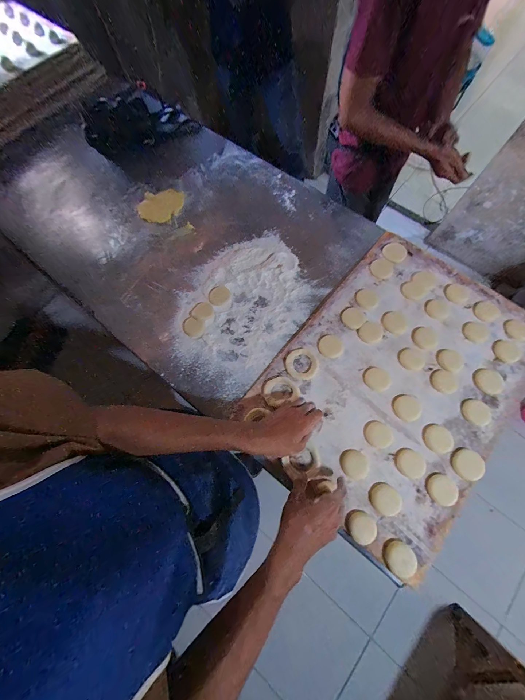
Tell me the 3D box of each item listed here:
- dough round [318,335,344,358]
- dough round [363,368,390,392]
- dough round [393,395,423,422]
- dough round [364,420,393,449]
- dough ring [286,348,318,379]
[{"bbox_3d":[0.144,-0.008,0.540,0.051,0.004,0.050,0,72,1],"label":"dough round"},{"bbox_3d":[0.230,0.058,0.514,0.051,0.004,0.047,0,72,1],"label":"dough round"},{"bbox_3d":[0.280,0.112,0.495,0.052,0.006,0.046,-25,73,-6],"label":"dough round"},{"bbox_3d":[0.216,0.159,0.481,0.050,0.004,0.046,0,72,1],"label":"dough round"},{"bbox_3d":[0.082,0.029,0.530,0.065,0.007,0.063,0,72,1],"label":"dough ring"}]

